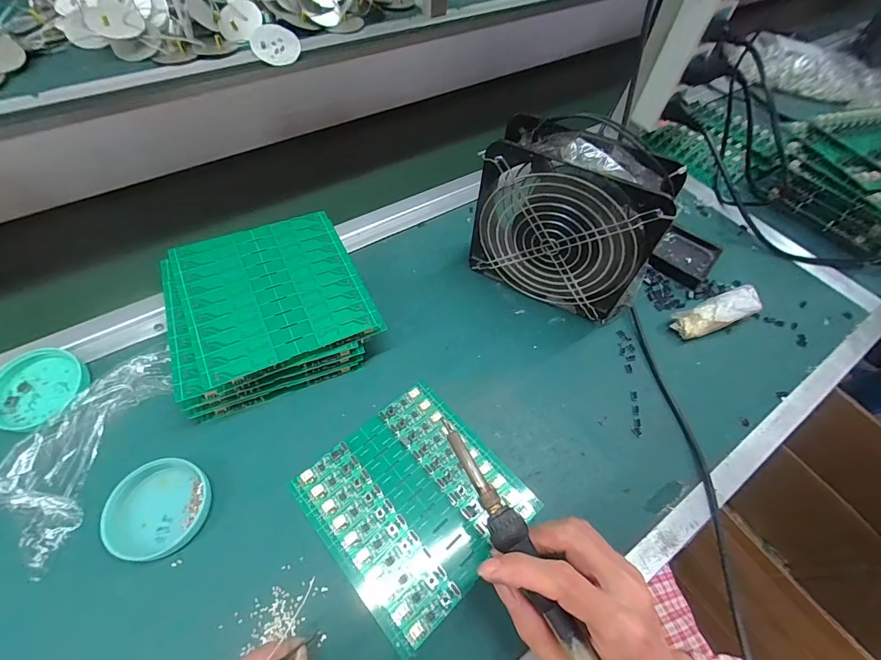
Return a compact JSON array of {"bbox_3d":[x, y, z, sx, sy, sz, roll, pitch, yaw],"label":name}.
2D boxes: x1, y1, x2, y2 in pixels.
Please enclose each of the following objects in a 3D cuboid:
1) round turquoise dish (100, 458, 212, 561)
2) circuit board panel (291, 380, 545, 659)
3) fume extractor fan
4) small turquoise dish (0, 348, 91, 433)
[{"bbox_3d":[-0.199,0.125,0.284,0.062,0.012,0.062,-6,58,-9],"label":"round turquoise dish"},{"bbox_3d":[-0.017,0.123,0.302,0.134,0.007,0.136,-35,67,-24],"label":"circuit board panel"},{"bbox_3d":[0.111,-0.094,0.364,0.153,0.153,0.058,26,59,11],"label":"fume extractor fan"},{"bbox_3d":[-0.322,0.047,0.322,0.066,0.012,0.064,2,57,-4],"label":"small turquoise dish"}]

